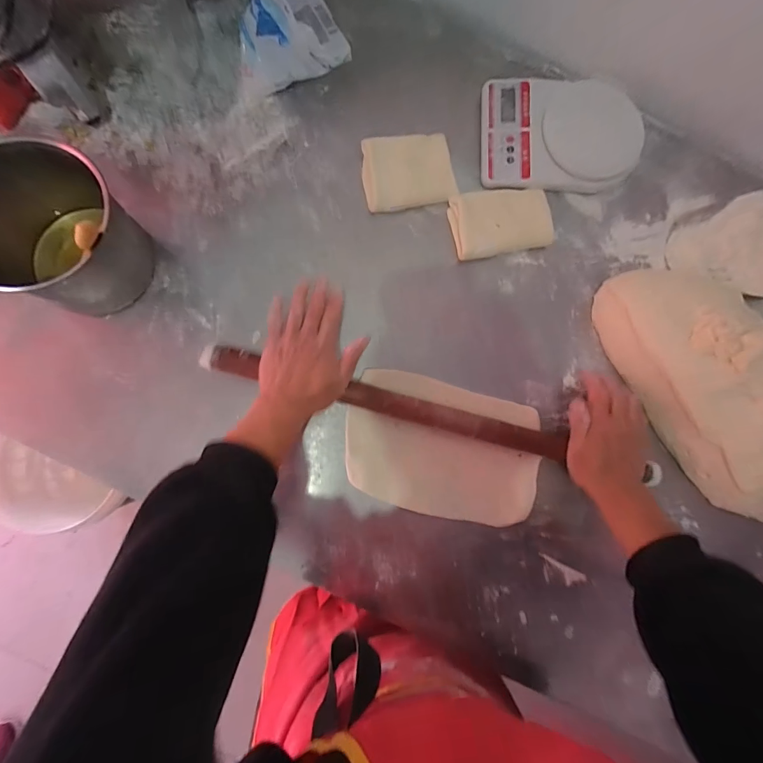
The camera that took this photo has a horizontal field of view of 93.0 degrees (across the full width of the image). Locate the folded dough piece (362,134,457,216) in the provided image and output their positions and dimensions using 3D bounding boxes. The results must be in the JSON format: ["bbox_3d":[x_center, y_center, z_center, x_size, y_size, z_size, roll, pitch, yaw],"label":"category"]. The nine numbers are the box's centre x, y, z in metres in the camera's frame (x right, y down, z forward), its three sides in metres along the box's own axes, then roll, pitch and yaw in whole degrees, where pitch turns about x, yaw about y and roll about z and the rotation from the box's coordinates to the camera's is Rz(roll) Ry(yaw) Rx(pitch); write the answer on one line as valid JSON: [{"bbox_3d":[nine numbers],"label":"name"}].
[{"bbox_3d":[0.036,-0.274,0.475,0.115,0.037,0.087,-6,83,-6],"label":"folded dough piece"}]

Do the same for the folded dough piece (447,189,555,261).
[{"bbox_3d":[0.160,-0.214,0.487,0.130,0.026,0.085,-10,84,-6],"label":"folded dough piece"}]

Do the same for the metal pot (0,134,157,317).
[{"bbox_3d":[-0.341,-0.154,0.389,0.135,0.120,0.144,1,83,-5],"label":"metal pot"}]

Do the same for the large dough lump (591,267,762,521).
[{"bbox_3d":[0.438,-0.005,0.454,0.187,0.090,0.345,-31,86,-8],"label":"large dough lump"}]

